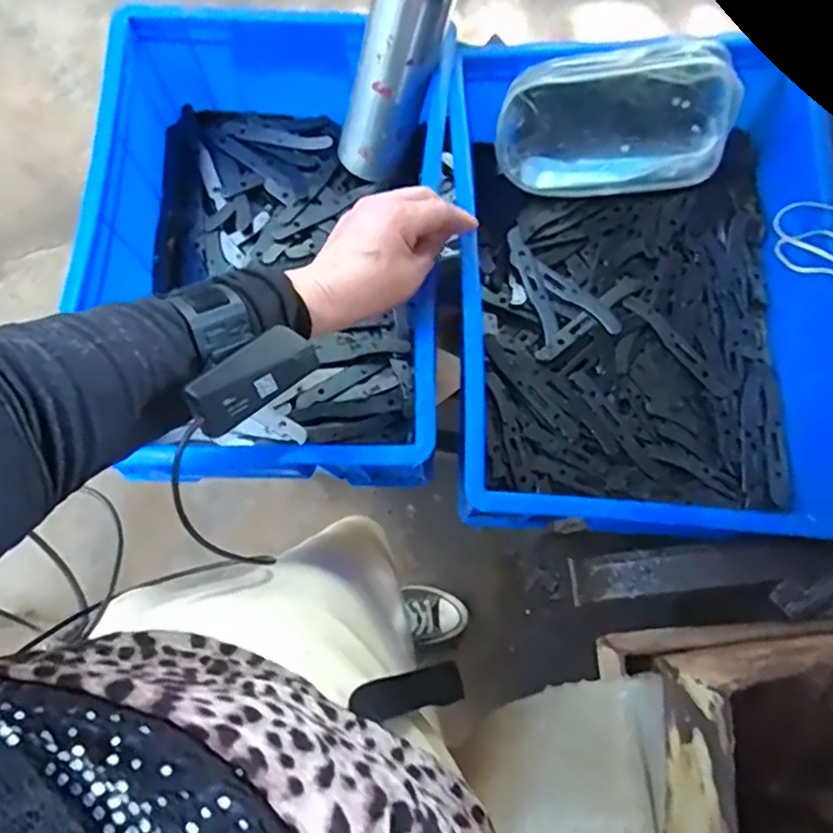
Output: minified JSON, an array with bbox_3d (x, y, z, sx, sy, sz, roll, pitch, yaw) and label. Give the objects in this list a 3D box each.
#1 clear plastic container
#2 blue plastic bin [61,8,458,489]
[{"bbox_3d":[0.176,-0.269,0.569,0.194,0.115,0.060,1,45,15],"label":"clear plastic container"},{"bbox_3d":[-0.123,-0.147,0.559,0.284,0.132,0.393,3,78,1],"label":"blue plastic bin"}]

